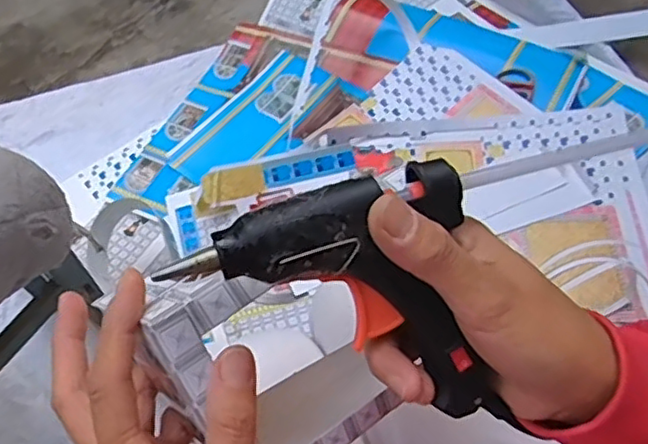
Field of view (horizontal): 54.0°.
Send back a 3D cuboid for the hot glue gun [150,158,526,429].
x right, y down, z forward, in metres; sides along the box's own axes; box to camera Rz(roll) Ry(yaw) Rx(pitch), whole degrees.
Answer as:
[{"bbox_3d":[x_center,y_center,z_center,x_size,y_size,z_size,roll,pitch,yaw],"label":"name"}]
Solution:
[{"bbox_3d":[0.012,0.040,0.264,0.108,0.031,0.111,-19,101,-9],"label":"hot glue gun"}]

